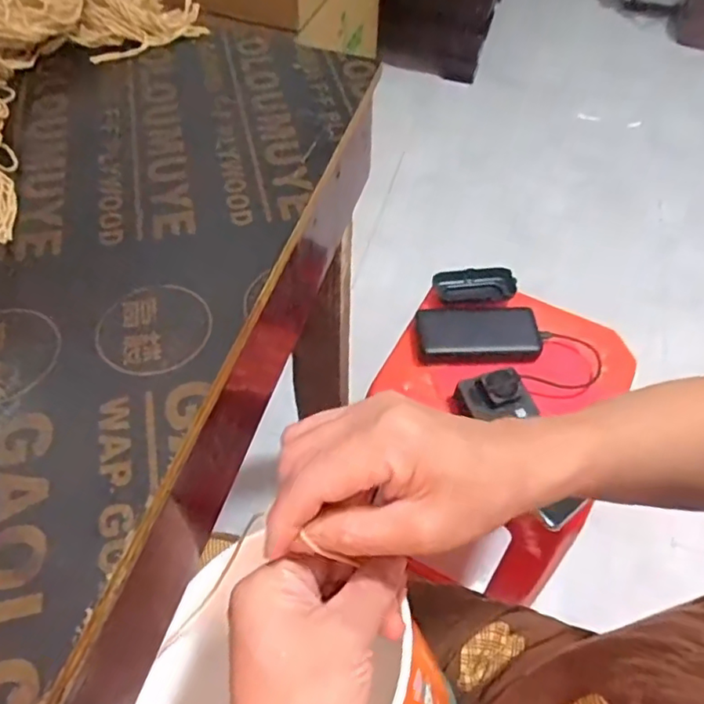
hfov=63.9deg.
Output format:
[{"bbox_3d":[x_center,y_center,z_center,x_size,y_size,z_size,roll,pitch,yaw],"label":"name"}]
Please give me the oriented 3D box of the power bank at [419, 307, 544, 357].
[{"bbox_3d":[0.165,-0.028,0.740,0.157,0.017,0.071,1,56,-2],"label":"power bank"}]

